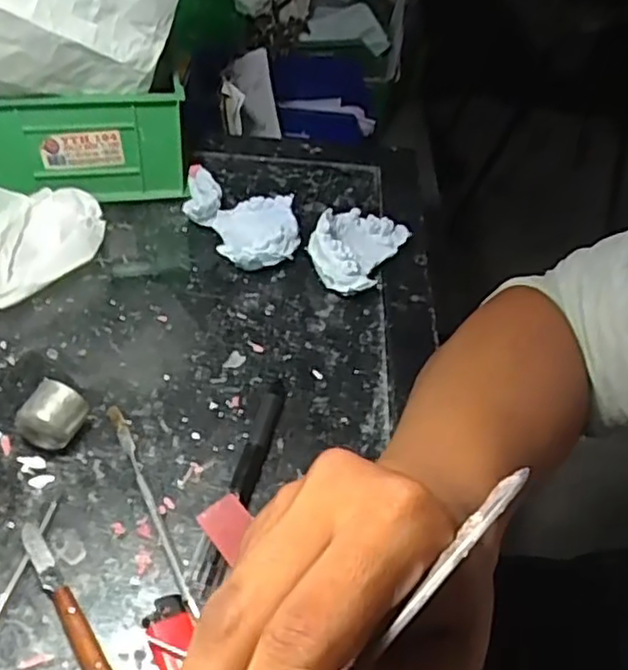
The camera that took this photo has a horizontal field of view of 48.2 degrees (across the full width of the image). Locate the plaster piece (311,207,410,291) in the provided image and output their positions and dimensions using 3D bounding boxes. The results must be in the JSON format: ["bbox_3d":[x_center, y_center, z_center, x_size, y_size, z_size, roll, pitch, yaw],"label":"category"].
[{"bbox_3d":[0.027,-0.061,0.498,0.054,0.040,0.069,25,49,16],"label":"plaster piece"}]

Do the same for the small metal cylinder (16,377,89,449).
[{"bbox_3d":[-0.142,0.047,0.385,0.027,0.032,0.028,17,48,9],"label":"small metal cylinder"}]

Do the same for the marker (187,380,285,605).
[{"bbox_3d":[-0.037,0.078,0.377,0.014,0.012,0.135,14,47,6],"label":"marker"}]

